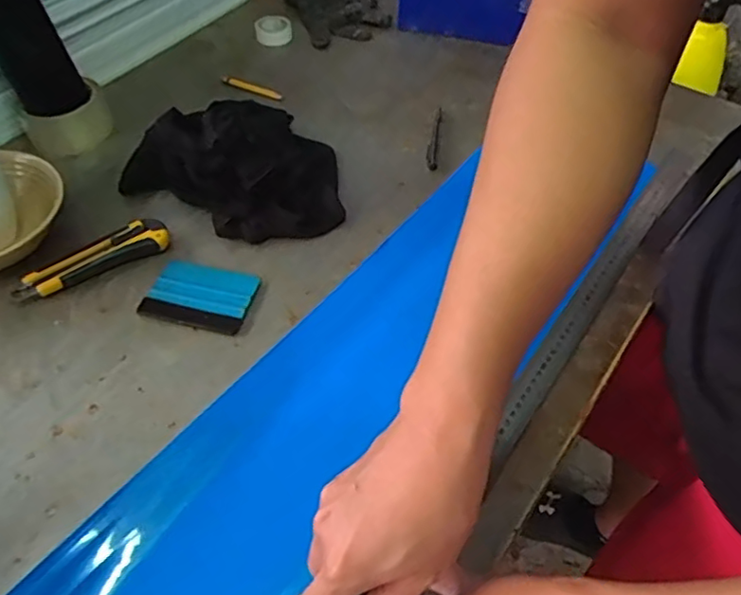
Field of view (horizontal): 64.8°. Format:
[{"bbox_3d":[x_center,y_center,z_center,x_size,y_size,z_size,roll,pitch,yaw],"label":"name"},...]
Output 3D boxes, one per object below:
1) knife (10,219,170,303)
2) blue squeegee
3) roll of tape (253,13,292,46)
[{"bbox_3d":[-0.275,-0.038,0.578,0.147,0.025,0.033,-25,55,-21],"label":"knife"},{"bbox_3d":[-0.163,-0.003,0.561,0.097,0.009,0.071,13,51,9],"label":"blue squeegee"},{"bbox_3d":[-0.147,-0.406,0.885,0.054,0.027,0.054,1,50,-1],"label":"roll of tape"}]

